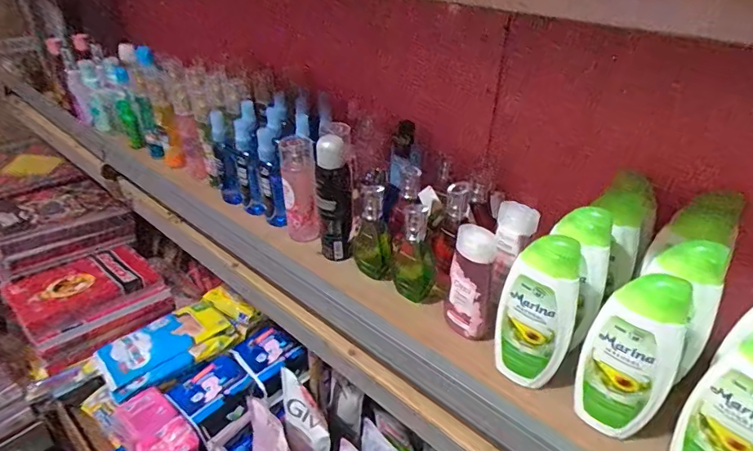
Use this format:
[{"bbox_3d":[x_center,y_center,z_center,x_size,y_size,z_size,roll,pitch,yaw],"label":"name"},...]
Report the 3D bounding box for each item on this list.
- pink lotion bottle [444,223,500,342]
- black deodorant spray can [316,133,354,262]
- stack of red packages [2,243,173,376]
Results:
[{"bbox_3d":[0.105,0.055,0.498,0.049,0.127,0.053,8,32,8],"label":"pink lotion bottle"},{"bbox_3d":[-0.053,-0.031,0.589,0.042,0.163,0.048,-3,32,-9],"label":"black deodorant spray can"},{"bbox_3d":[-0.591,0.146,0.965,0.223,0.112,0.247,28,39,35],"label":"stack of red packages"}]

